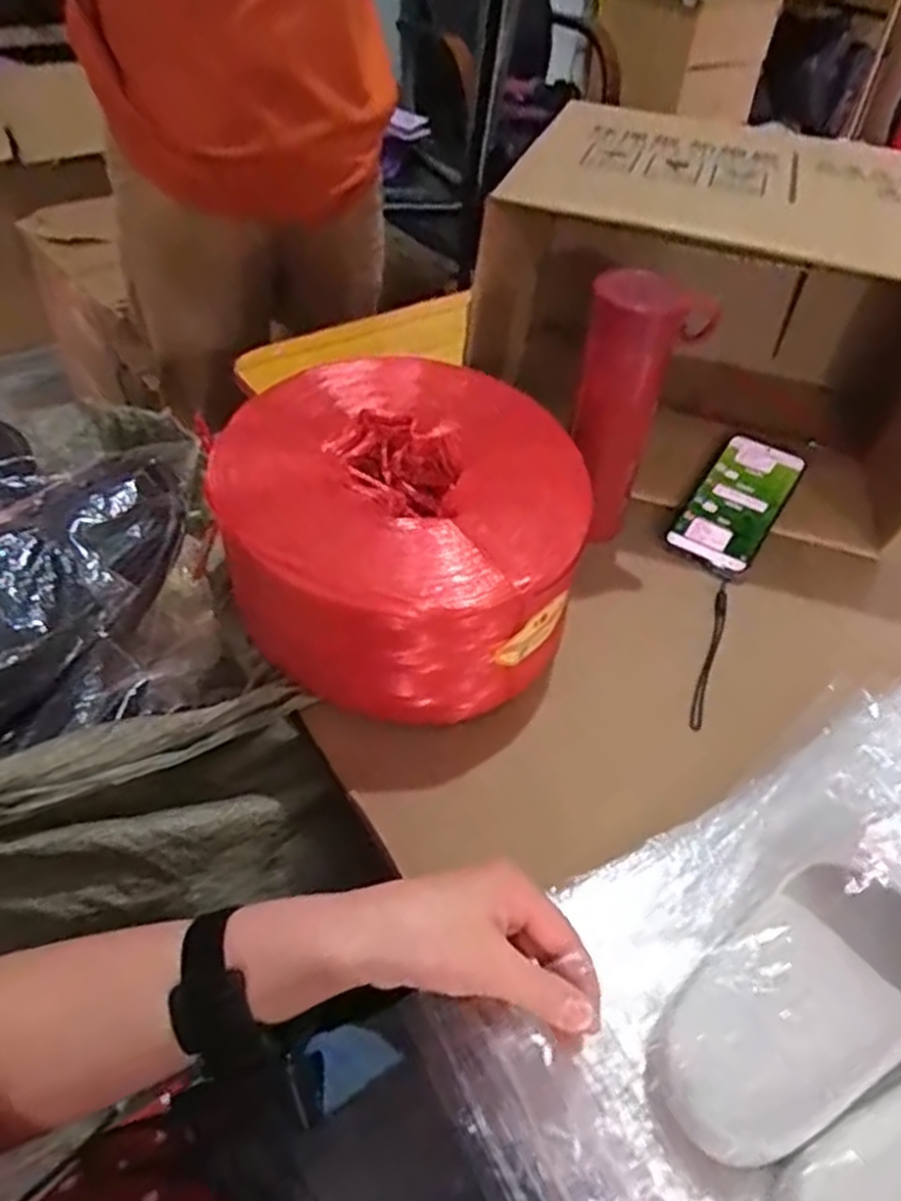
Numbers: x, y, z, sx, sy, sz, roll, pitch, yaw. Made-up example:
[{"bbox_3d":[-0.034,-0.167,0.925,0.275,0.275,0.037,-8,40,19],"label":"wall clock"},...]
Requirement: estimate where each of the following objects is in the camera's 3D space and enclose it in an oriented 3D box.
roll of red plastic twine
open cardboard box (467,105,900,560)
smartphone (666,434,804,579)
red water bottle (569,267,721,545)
[{"bbox_3d":[-0.043,-0.055,0.589,0.238,0.140,0.270,-17,49,-18],"label":"roll of red plastic twine"},{"bbox_3d":[0.256,-0.270,0.739,0.404,0.255,0.321,15,47,11],"label":"open cardboard box"},{"bbox_3d":[0.263,-0.093,0.712,0.074,0.010,0.160,28,63,21],"label":"smartphone"},{"bbox_3d":[0.145,-0.152,0.641,0.080,0.210,0.079,18,48,14],"label":"red water bottle"}]

